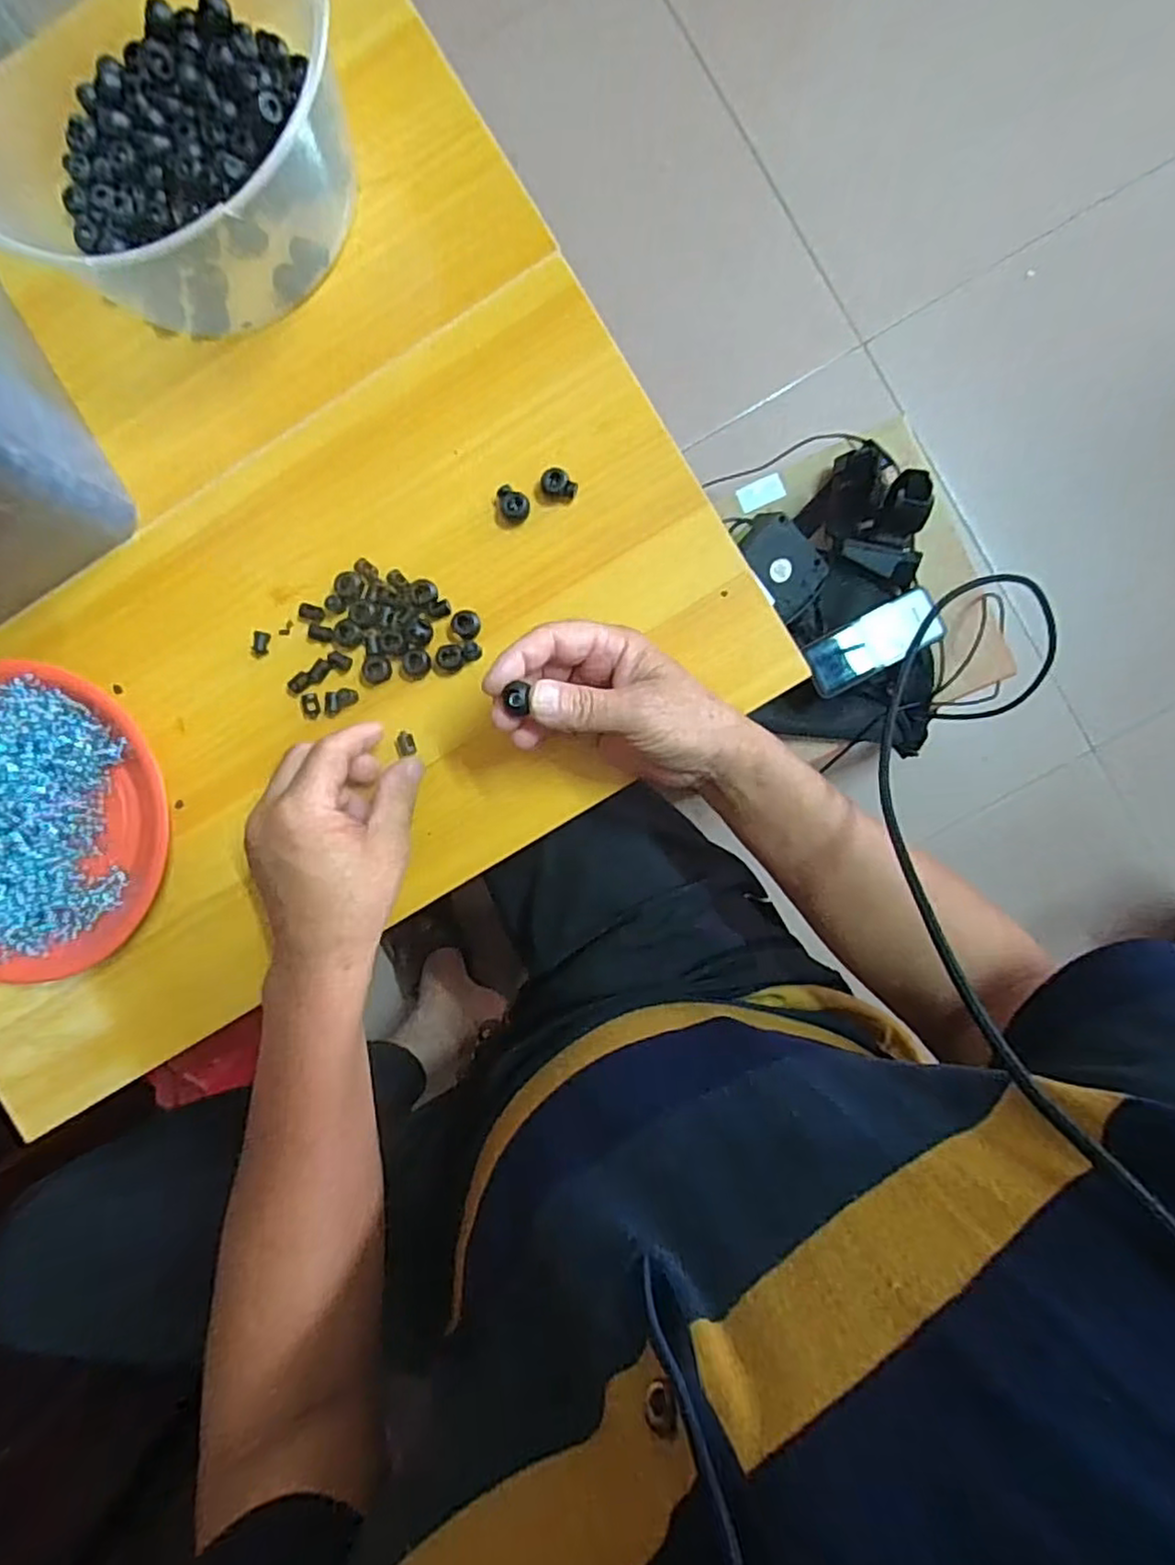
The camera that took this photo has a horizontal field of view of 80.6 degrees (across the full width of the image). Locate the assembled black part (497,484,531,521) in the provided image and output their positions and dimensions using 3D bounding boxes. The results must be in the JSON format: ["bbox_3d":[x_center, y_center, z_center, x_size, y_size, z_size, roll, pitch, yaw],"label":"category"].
[{"bbox_3d":[-0.046,-0.168,0.418,0.021,0.010,0.016,32,93,2],"label":"assembled black part"}]

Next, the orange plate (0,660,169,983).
[{"bbox_3d":[-0.357,0.024,0.432,0.181,0.032,0.188,0,92,3],"label":"orange plate"}]

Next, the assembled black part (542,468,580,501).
[{"bbox_3d":[-0.017,-0.178,0.415,0.020,0.009,0.015,28,93,2],"label":"assembled black part"}]

